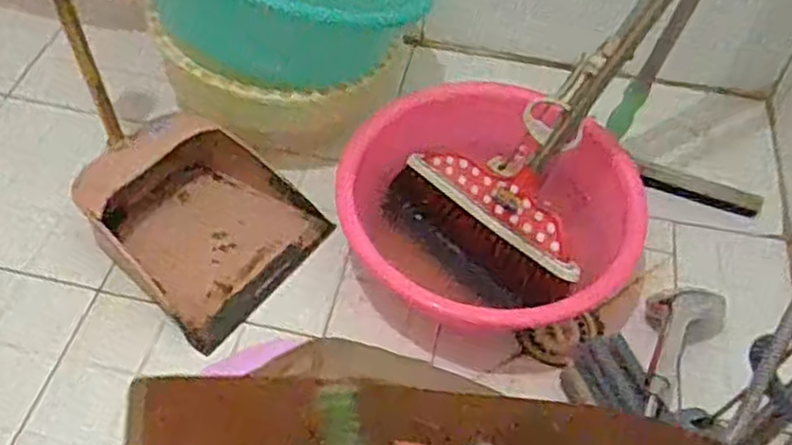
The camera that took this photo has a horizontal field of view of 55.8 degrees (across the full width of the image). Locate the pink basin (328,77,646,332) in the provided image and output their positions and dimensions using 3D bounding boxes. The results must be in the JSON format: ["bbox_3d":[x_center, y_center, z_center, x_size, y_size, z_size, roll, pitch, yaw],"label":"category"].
[{"bbox_3d":[0.124,-0.023,1.013,0.391,0.169,0.337,8,51,3],"label":"pink basin"}]

